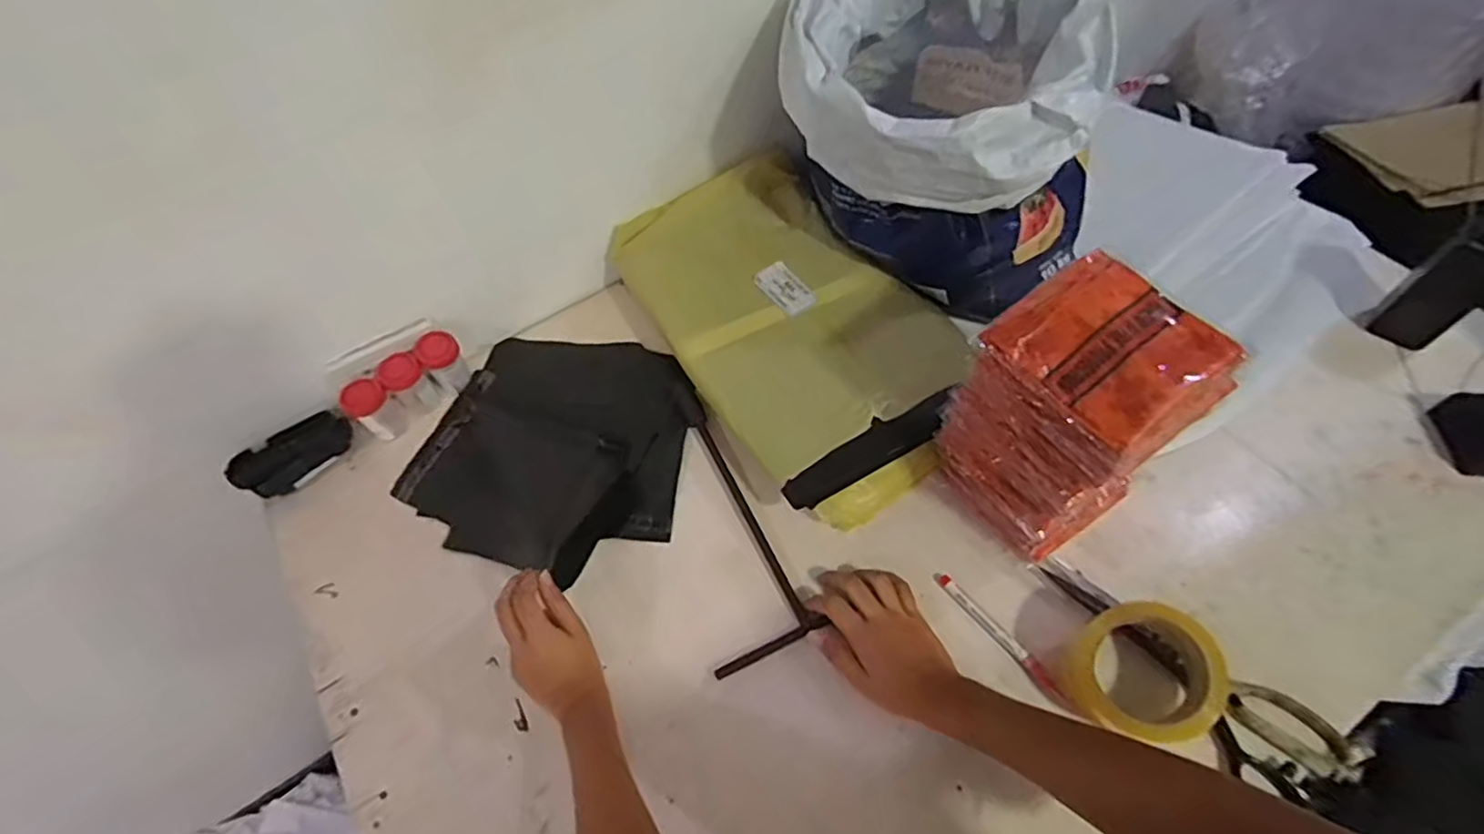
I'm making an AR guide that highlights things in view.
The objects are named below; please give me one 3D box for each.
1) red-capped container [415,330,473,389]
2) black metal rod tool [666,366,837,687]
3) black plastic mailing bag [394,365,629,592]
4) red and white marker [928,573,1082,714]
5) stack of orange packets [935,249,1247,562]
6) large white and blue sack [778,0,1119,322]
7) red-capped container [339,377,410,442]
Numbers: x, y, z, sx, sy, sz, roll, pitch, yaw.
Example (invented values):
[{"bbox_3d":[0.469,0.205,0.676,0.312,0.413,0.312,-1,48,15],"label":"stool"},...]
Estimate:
[{"bbox_3d":[-0.333,-0.061,0.751,0.044,0.072,0.038,-37,63,-17],"label":"red-capped container"},{"bbox_3d":[-0.036,0.073,0.678,0.092,0.030,0.353,-19,57,-8],"label":"black metal rod tool"},{"bbox_3d":[-0.245,0.052,0.688,0.249,0.058,0.162,25,63,18],"label":"black plastic mailing bag"},{"bbox_3d":[0.228,0.193,0.586,0.014,0.009,0.149,-33,62,-16],"label":"red and white marker"},{"bbox_3d":[0.269,0.008,0.567,0.125,0.237,0.136,-32,61,-15],"label":"stack of orange packets"},{"bbox_3d":[0.205,-0.319,0.702,0.311,0.233,0.323,3,58,6],"label":"large white and blue sack"},{"bbox_3d":[-0.398,-0.008,0.725,0.041,0.065,0.037,-31,61,-14],"label":"red-capped container"}]

